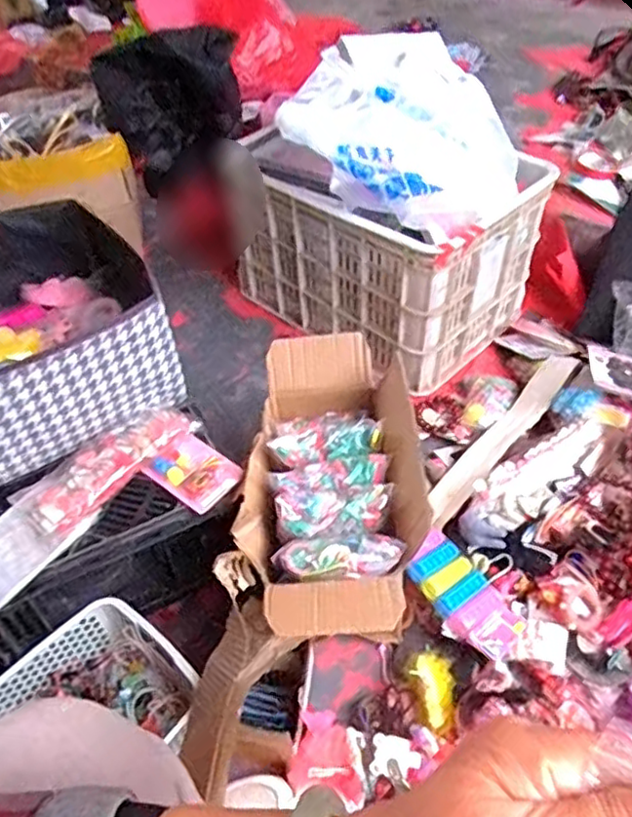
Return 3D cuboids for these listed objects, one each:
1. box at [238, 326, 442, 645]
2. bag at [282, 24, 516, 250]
[{"bbox_3d":[0.020,0.082,0.777,0.204,0.091,0.396,-3,46,0],"label":"box"},{"bbox_3d":[0.153,-0.444,1.022,0.331,0.163,0.368,10,48,11],"label":"bag"}]

